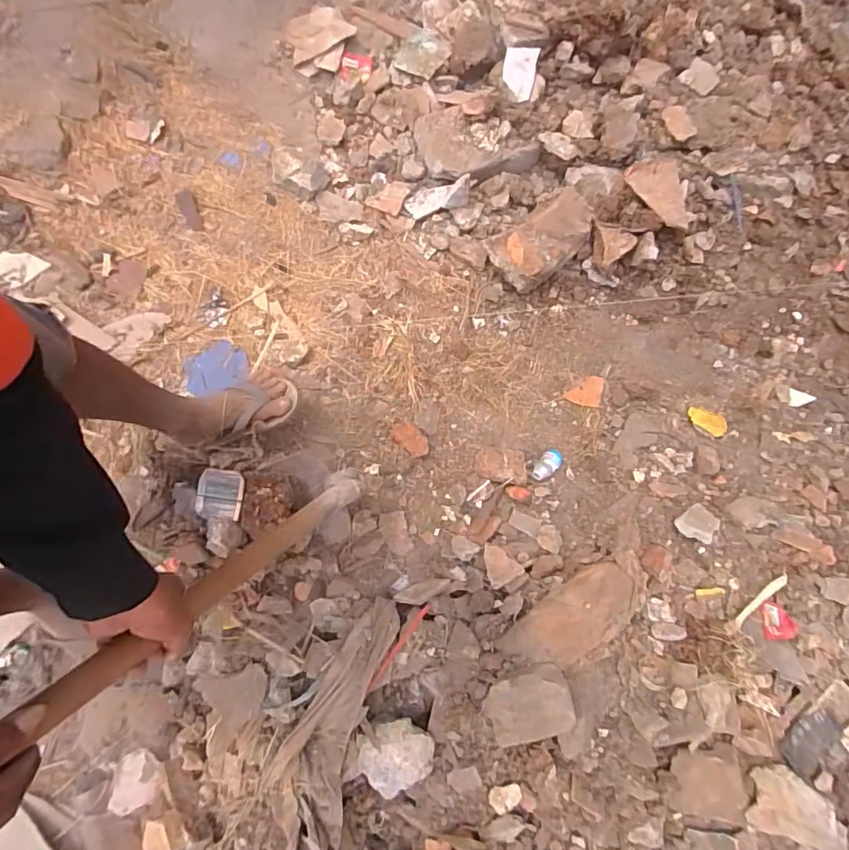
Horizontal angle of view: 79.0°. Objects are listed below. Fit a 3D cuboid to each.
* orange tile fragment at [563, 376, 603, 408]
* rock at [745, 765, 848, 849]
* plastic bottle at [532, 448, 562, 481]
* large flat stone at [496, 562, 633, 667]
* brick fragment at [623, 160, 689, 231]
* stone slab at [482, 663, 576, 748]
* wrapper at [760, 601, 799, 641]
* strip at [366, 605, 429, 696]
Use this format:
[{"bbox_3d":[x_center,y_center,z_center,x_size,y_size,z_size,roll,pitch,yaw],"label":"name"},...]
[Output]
[{"bbox_3d":[0.372,-0.082,1.199,0.079,0.015,0.076,16,73,0],"label":"orange tile fragment"},{"bbox_3d":[0.575,0.599,0.796,0.172,0.058,0.102,25,73,3],"label":"rock"},{"bbox_3d":[0.262,0.086,1.104,0.041,0.033,0.084,41,75,7],"label":"plastic bottle"},{"bbox_3d":[0.232,0.308,0.812,0.242,0.041,0.108,-36,76,5],"label":"large flat stone"},{"bbox_3d":[0.539,-0.532,1.191,0.119,0.035,0.168,-9,75,-8],"label":"brick fragment"},{"bbox_3d":[0.159,0.428,0.792,0.136,0.043,0.103,-23,81,15],"label":"stone slab"},{"bbox_3d":[0.603,0.335,0.878,0.049,0.006,0.076,3,34,17],"label":"wrapper"},{"bbox_3d":[-0.045,0.359,0.828,0.012,0.019,0.163,37,74,6],"label":"strip"}]

